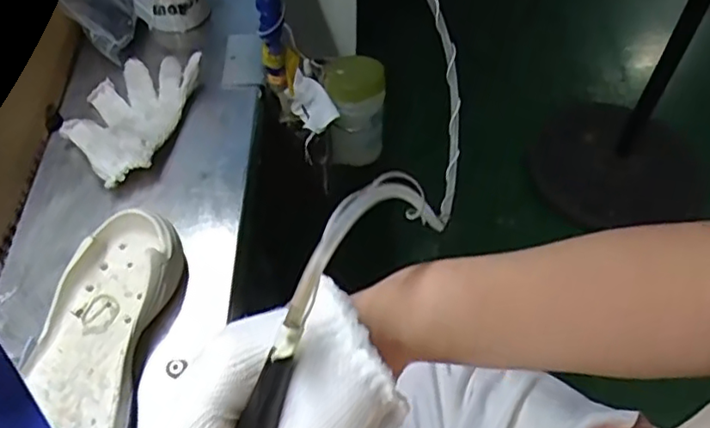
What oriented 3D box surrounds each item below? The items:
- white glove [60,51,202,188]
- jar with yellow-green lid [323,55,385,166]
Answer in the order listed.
[{"bbox_3d":[-0.236,-0.110,0.656,0.103,0.030,0.180,9,52,12],"label":"white glove"},{"bbox_3d":[0.000,-0.128,0.804,0.075,0.148,0.070,-3,51,3],"label":"jar with yellow-green lid"}]

